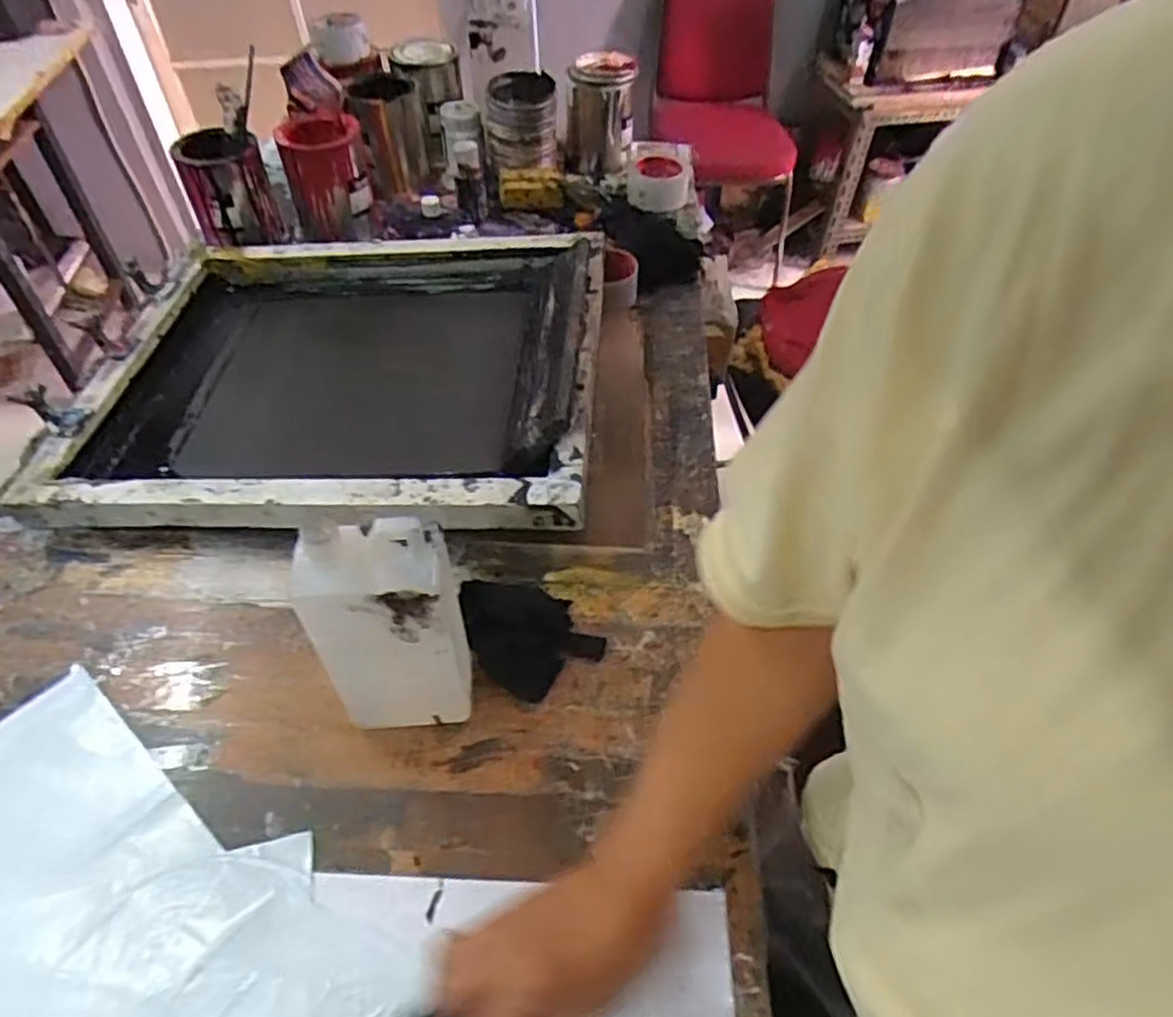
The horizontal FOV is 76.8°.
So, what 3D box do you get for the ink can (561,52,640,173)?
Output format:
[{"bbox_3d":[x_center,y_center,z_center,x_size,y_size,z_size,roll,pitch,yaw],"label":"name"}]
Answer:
[{"bbox_3d":[0.020,-0.627,1.185,0.102,0.152,0.110,12,50,10],"label":"ink can"}]

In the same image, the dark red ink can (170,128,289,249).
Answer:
[{"bbox_3d":[-0.492,-0.439,1.023,0.107,0.126,0.104,-18,52,-16],"label":"dark red ink can"}]

